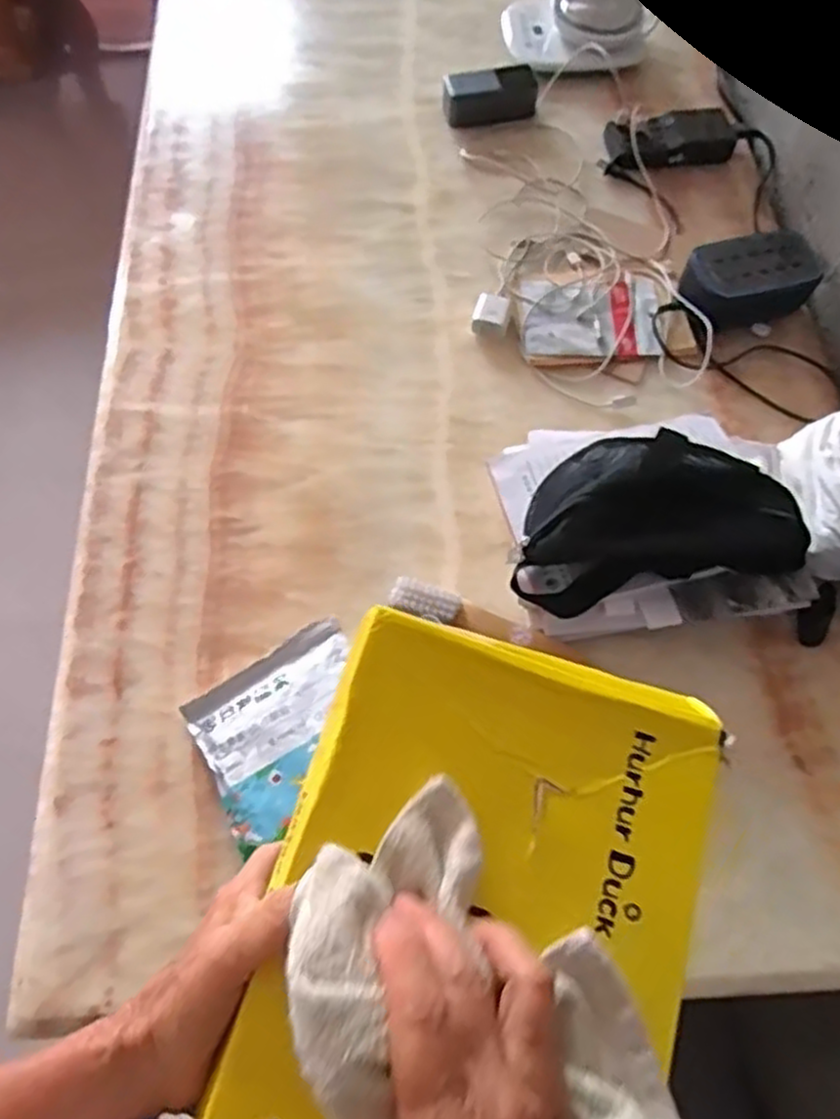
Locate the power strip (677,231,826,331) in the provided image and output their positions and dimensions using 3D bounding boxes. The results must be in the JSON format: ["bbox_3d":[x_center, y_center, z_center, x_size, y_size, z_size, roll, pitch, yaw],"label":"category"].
[{"bbox_3d":[0.397,-0.341,0.923,0.149,0.056,0.091,-17,67,-8],"label":"power strip"}]

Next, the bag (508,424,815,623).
[{"bbox_3d":[0.223,-0.054,0.761,0.280,0.064,0.183,-10,67,-6],"label":"bag"}]

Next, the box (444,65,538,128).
[{"bbox_3d":[0.101,-0.663,1.093,0.133,0.046,0.072,-2,66,-2],"label":"box"}]

